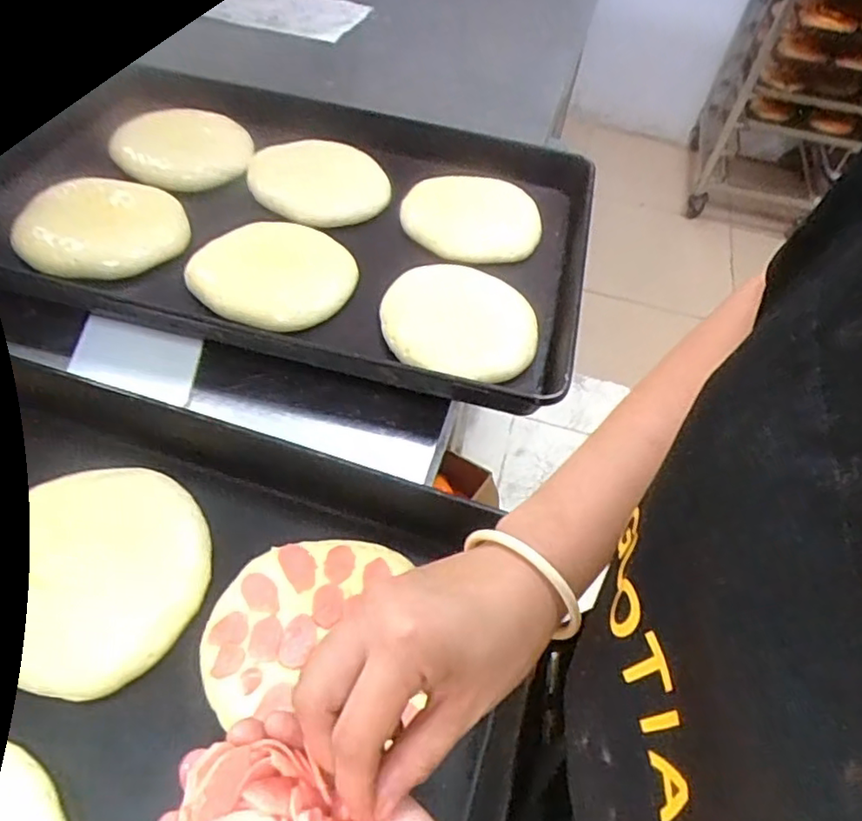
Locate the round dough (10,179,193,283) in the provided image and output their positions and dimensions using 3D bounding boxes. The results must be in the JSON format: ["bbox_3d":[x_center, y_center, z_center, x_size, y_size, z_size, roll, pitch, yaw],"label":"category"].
[{"bbox_3d":[-0.306,-0.172,0.590,0.142,0.028,0.129,-22,55,-21],"label":"round dough"}]

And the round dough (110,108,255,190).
[{"bbox_3d":[-0.268,-0.282,0.679,0.127,0.029,0.115,16,51,9],"label":"round dough"}]

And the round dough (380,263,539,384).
[{"bbox_3d":[0.026,-0.086,0.576,0.134,0.020,0.133,3,51,-4],"label":"round dough"}]

